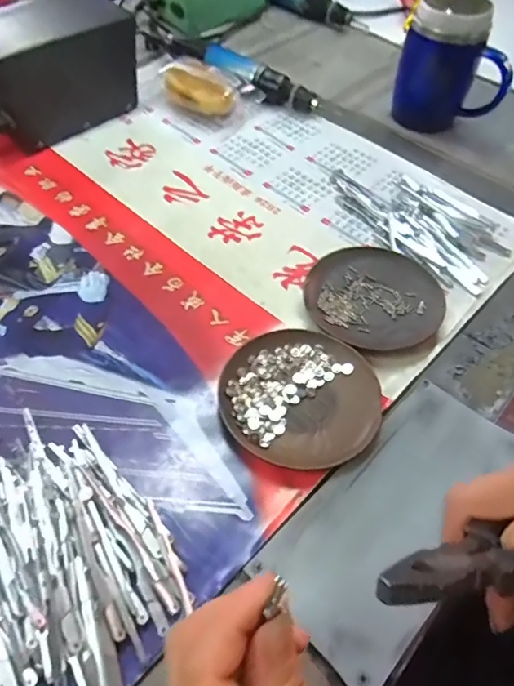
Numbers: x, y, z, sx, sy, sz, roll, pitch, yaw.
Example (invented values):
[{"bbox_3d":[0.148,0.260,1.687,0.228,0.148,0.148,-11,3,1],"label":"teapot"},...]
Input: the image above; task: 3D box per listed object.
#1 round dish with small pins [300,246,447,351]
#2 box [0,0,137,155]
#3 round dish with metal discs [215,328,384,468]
[{"bbox_3d":[0.101,-0.040,0.441,0.121,0.012,0.108,-21,57,-18],"label":"round dish with small pins"},{"bbox_3d":[-0.217,-0.299,0.553,0.080,0.112,0.152,38,60,22],"label":"box"},{"bbox_3d":[0.032,0.039,0.380,0.115,0.013,0.108,5,53,0],"label":"round dish with metal discs"}]

